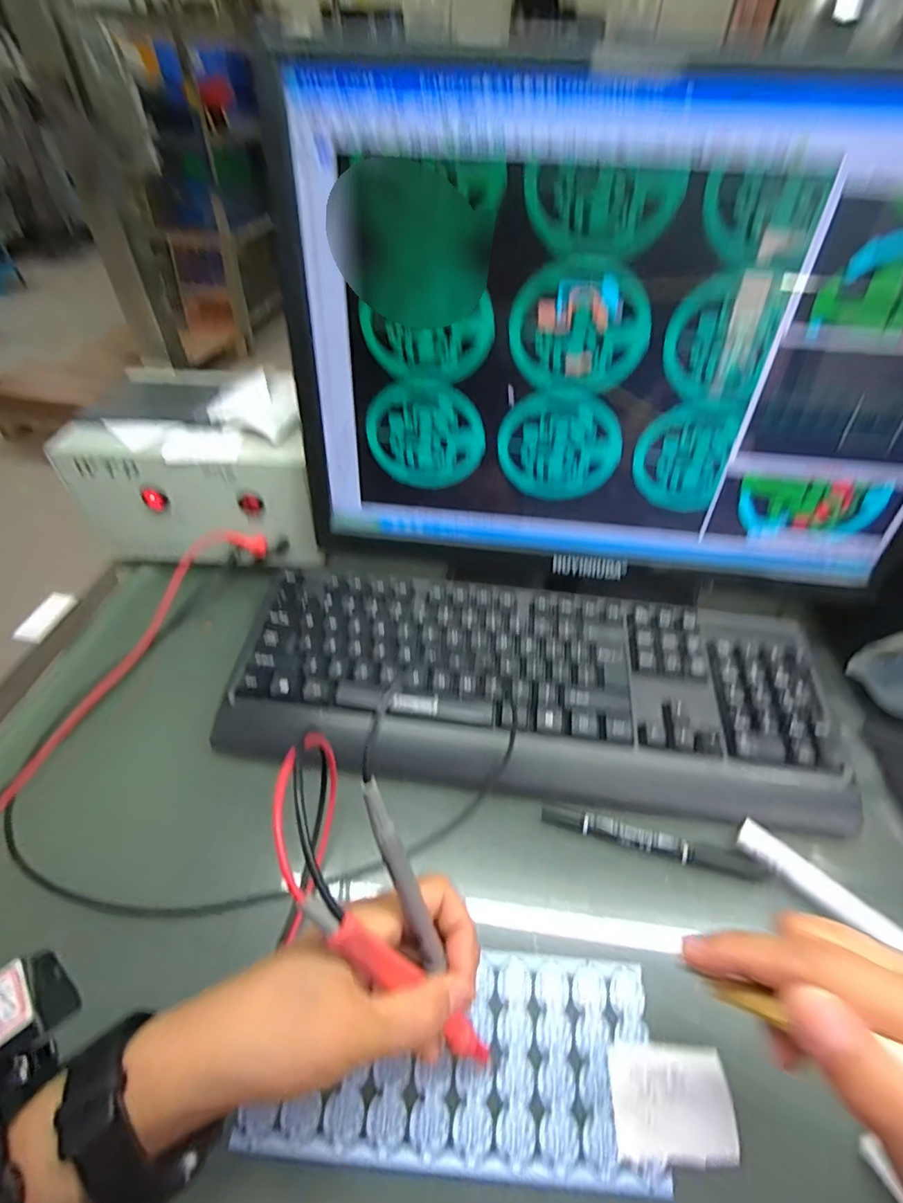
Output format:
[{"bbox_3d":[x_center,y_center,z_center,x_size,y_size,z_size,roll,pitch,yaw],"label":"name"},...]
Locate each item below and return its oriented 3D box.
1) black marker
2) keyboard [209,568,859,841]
[{"bbox_3d":[0.126,0.152,0.326,0.134,0.011,0.013,12,47,8],"label":"black marker"},{"bbox_3d":[0.059,0.059,0.385,0.423,0.040,0.150,8,46,4],"label":"keyboard"}]

